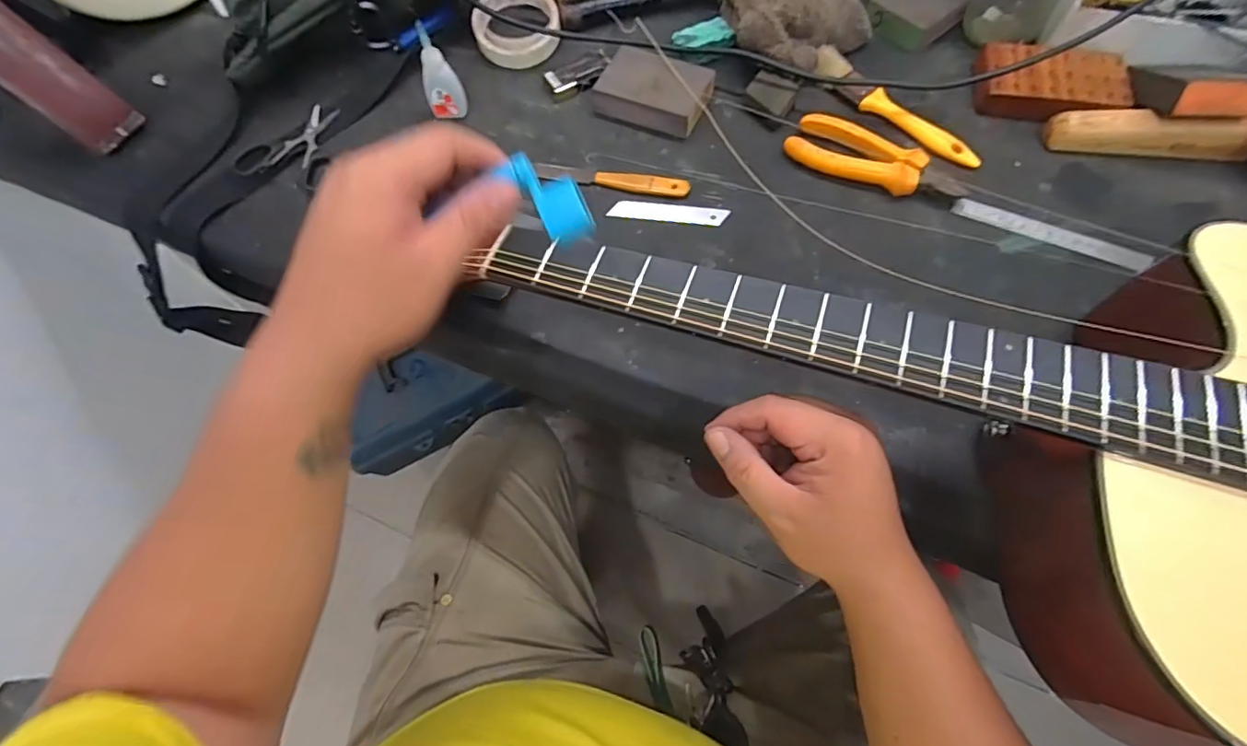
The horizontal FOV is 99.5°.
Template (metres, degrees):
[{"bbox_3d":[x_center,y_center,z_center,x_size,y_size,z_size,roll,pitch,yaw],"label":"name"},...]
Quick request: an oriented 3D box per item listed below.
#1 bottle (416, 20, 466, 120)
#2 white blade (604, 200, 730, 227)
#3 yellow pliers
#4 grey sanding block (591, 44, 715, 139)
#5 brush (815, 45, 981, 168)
[{"bbox_3d":[-0.173,-0.277,0.491,0.032,0.082,0.016,-28,67,-10],"label":"bottle"},{"bbox_3d":[0.040,-0.144,0.474,0.104,0.007,0.018,7,66,6],"label":"white blade"},{"bbox_3d":[0.222,-0.186,0.468,0.150,0.018,0.046,30,70,15],"label":"yellow pliers"},{"bbox_3d":[0.030,-0.274,0.513,0.103,0.028,0.067,21,68,12],"label":"grey sanding block"},{"bbox_3d":[0.252,-0.250,0.498,0.031,0.017,0.185,-38,69,-14],"label":"brush"}]

